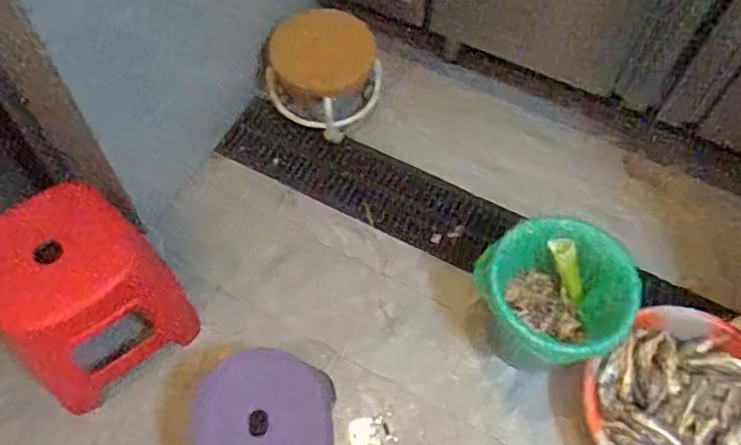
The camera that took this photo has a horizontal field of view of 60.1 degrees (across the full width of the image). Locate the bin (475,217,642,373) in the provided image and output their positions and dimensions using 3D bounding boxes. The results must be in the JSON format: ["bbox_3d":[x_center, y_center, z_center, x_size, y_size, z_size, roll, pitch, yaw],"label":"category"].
[{"bbox_3d":[0.355,0.149,1.248,0.246,0.241,0.259,2,59,-3],"label":"bin"}]

